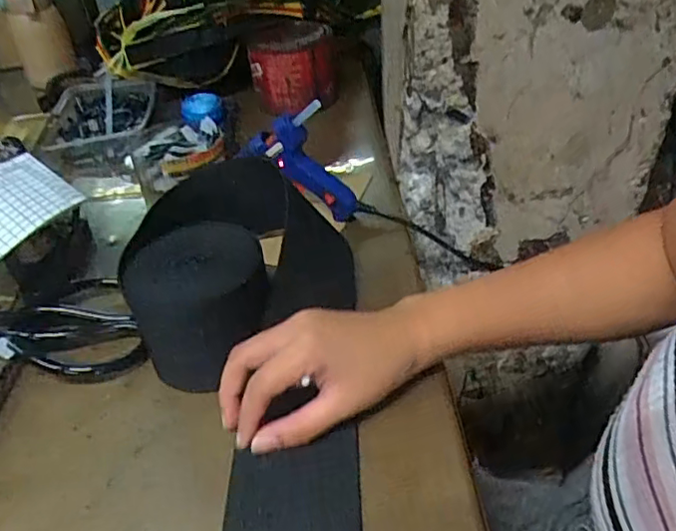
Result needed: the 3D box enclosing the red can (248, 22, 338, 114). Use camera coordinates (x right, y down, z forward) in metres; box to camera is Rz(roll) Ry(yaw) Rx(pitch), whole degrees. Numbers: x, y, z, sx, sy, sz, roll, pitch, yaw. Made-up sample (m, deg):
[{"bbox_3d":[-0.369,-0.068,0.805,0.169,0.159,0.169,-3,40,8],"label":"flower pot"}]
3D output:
[{"bbox_3d":[-0.056,-0.254,0.753,0.104,0.098,0.109,-3,39,2],"label":"red can"}]

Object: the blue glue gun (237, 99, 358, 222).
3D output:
[{"bbox_3d":[-0.019,-0.091,0.534,0.090,0.111,0.034,-30,23,36],"label":"blue glue gun"}]

